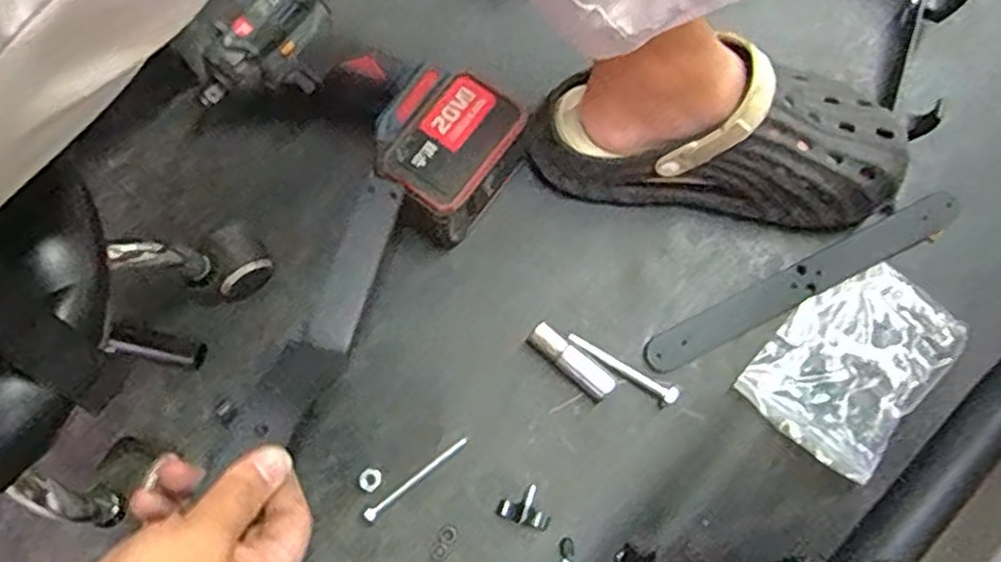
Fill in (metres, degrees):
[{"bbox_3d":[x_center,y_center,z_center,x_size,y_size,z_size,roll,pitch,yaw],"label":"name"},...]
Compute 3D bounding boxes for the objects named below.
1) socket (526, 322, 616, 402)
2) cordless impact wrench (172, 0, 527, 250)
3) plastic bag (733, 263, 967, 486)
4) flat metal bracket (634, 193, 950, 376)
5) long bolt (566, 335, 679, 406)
[{"bbox_3d":[0.057,0.066,0.602,0.078,0.021,0.021,43,79,12],"label":"socket"},{"bbox_3d":[-0.120,-0.149,0.631,0.277,0.087,0.126,30,79,8],"label":"cordless impact wrench"},{"bbox_3d":[0.285,0.064,0.597,0.114,0.007,0.163,40,79,12],"label":"plastic bag"},{"bbox_3d":[0.253,-0.001,0.616,0.294,0.010,0.032,-27,79,-4],"label":"flat metal bracket"},{"bbox_3d":[0.099,0.071,0.601,0.098,0.016,0.011,31,77,10],"label":"long bolt"}]

